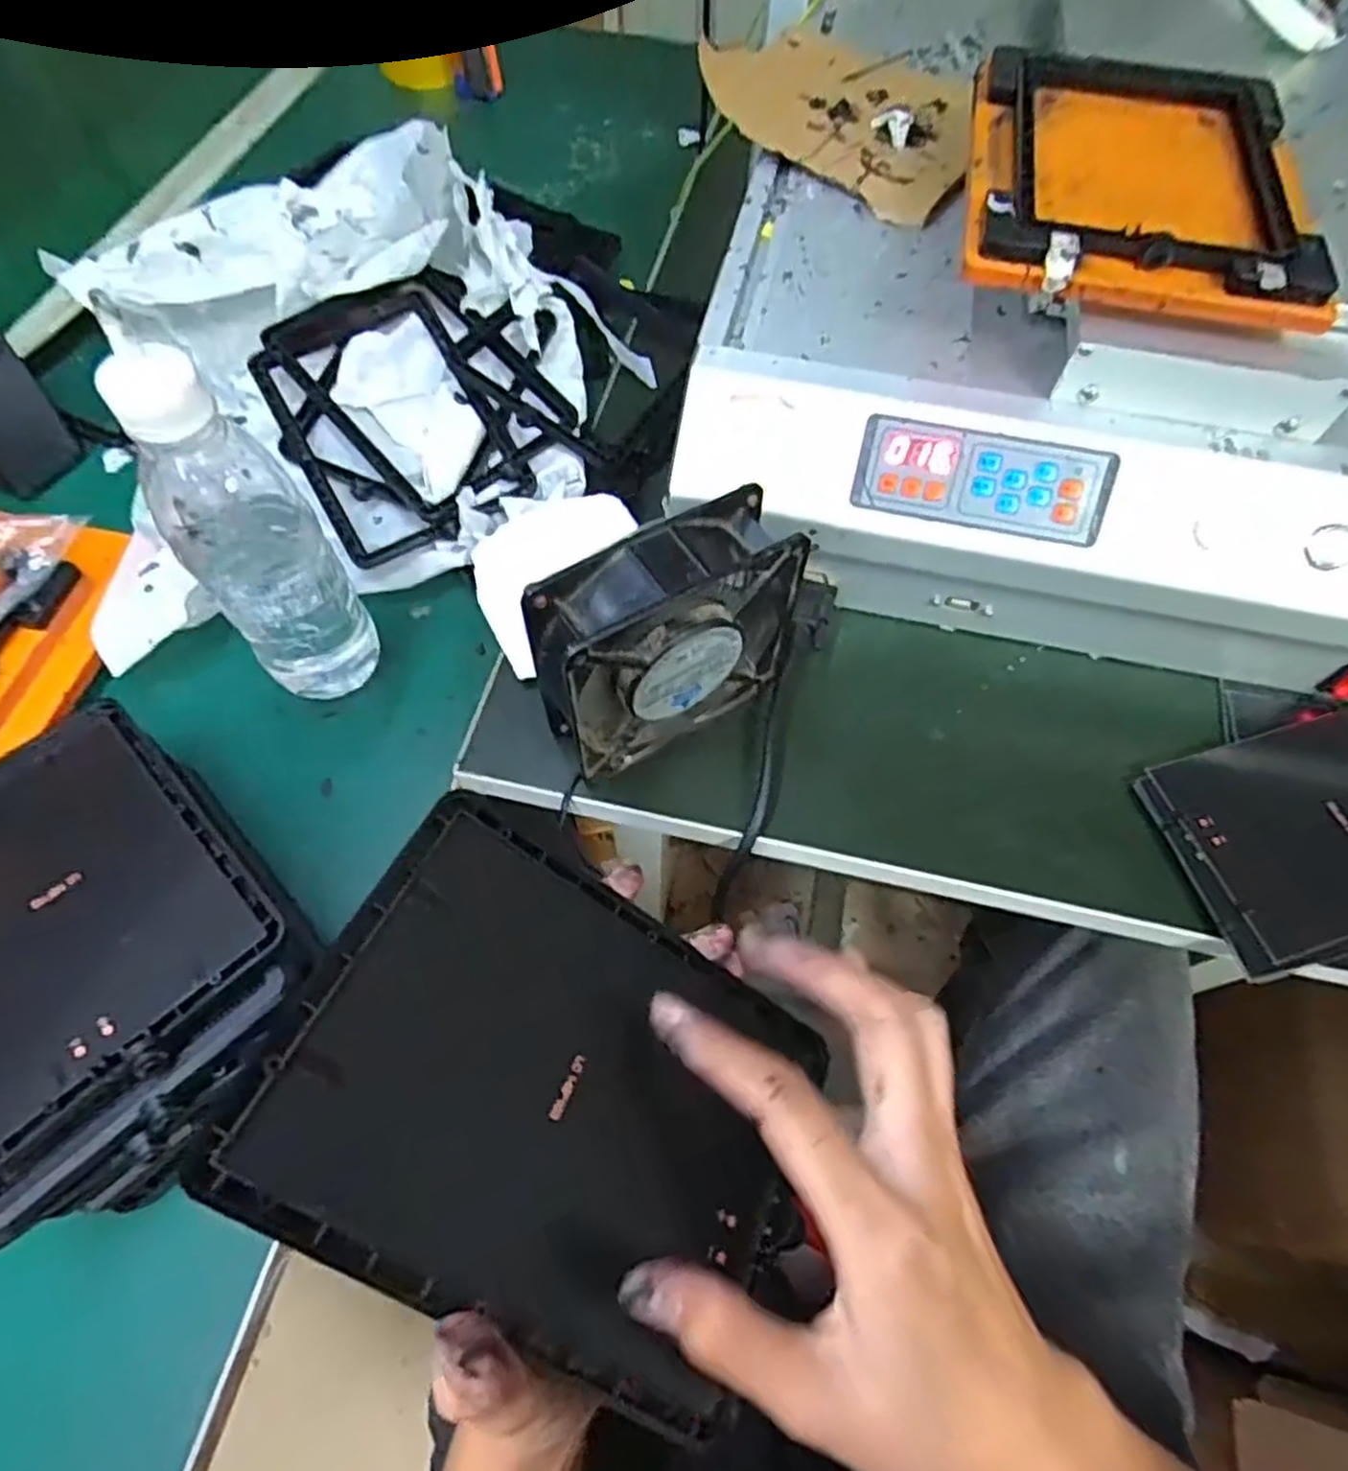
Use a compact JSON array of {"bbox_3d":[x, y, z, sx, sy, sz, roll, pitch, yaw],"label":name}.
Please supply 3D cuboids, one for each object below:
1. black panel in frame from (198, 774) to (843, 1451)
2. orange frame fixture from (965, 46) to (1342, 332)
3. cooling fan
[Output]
[{"bbox_3d":[-0.025,0.108,0.227,0.168,0.011,0.118,38,54,-13],"label":"black panel in frame"},{"bbox_3d":[0.218,-0.278,0.369,0.147,0.023,0.213,10,62,2],"label":"orange frame fixture"},{"bbox_3d":[-0.005,-0.041,0.358,0.126,0.118,0.043,-31,68,-18],"label":"cooling fan"}]

